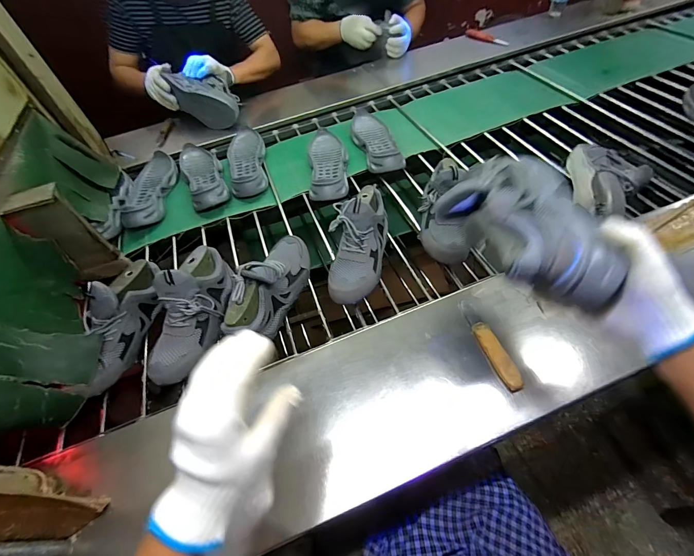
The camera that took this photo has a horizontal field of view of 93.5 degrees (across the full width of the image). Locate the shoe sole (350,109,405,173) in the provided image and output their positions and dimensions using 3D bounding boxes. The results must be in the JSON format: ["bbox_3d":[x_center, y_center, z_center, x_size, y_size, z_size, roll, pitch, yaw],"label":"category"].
[{"bbox_3d":[0.079,-0.396,0.945,0.099,0.049,0.282,-12,52,-4],"label":"shoe sole"}]

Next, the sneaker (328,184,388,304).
[{"bbox_3d":[0.023,-0.078,0.659,0.106,0.106,0.267,10,72,13],"label":"sneaker"}]

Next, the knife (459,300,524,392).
[{"bbox_3d":[0.233,0.105,0.536,0.030,0.017,0.164,-15,52,-7],"label":"knife"}]

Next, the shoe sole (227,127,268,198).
[{"bbox_3d":[-0.295,-0.352,0.961,0.108,0.048,0.311,-12,52,-4],"label":"shoe sole"}]

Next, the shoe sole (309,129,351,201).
[{"bbox_3d":[-0.052,-0.319,0.909,0.106,0.034,0.309,-6,51,0],"label":"shoe sole"}]

